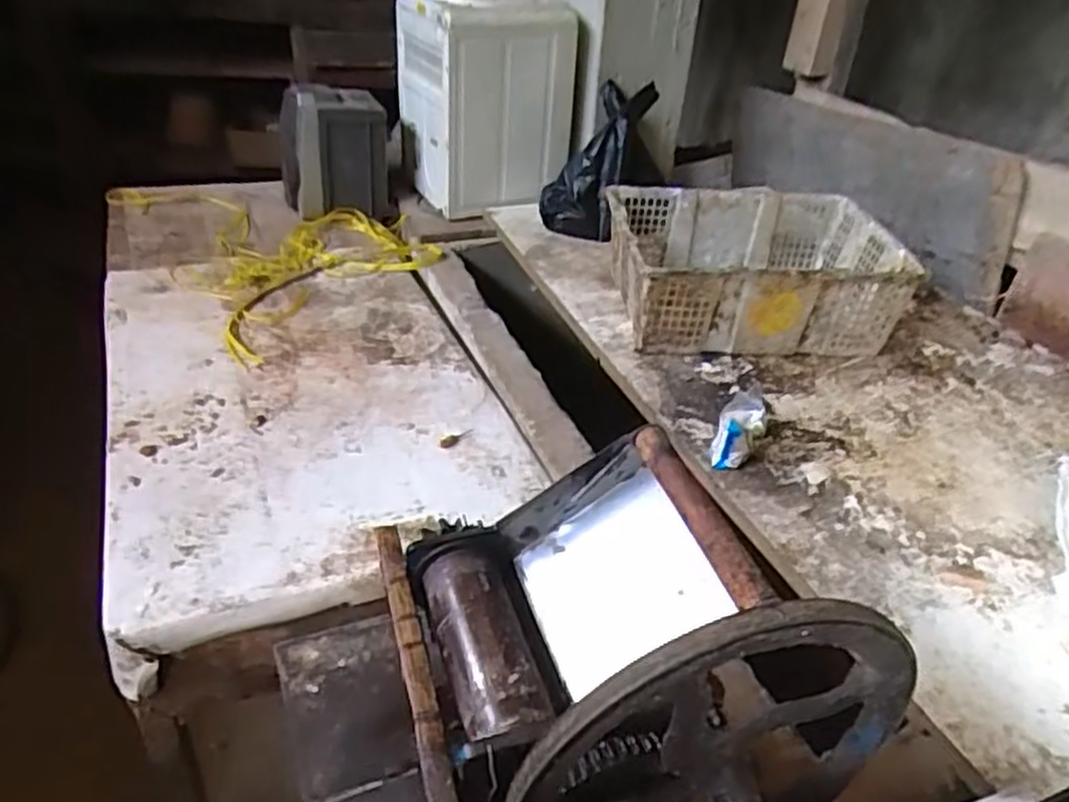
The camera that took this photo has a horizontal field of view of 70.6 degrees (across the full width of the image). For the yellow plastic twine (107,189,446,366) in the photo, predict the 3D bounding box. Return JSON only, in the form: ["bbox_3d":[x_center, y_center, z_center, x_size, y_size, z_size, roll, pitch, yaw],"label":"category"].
[{"bbox_3d":[-0.496,-0.332,1.568,0.505,0.038,0.746,-21,43,-31],"label":"yellow plastic twine"}]

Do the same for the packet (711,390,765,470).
[{"bbox_3d":[0.287,0.035,1.052,0.055,0.063,0.142,18,38,18],"label":"packet"}]

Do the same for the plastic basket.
[{"bbox_3d":[0.376,-0.237,1.359,0.464,0.168,0.352,0,36,-6],"label":"plastic basket"}]

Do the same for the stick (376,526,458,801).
[{"bbox_3d":[-0.082,0.165,0.504,0.018,0.012,0.224,-8,37,-16],"label":"stick"}]

